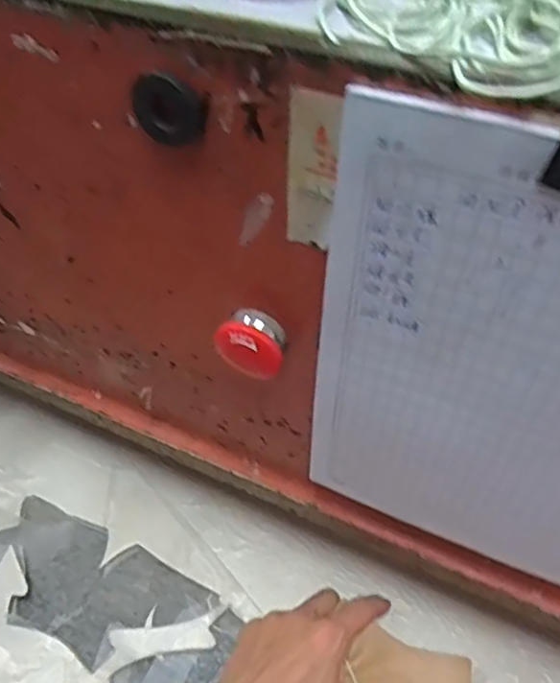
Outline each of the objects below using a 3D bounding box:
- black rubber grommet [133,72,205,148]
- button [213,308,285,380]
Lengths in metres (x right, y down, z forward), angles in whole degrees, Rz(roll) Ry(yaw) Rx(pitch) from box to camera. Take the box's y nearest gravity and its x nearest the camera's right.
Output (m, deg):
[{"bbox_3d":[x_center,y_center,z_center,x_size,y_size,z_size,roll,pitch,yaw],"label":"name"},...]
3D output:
[{"bbox_3d":[-0.046,-0.096,0.252,0.031,0.030,0.005,21,53,17],"label":"black rubber grommet"},{"bbox_3d":[-0.015,0.001,0.330,0.035,0.034,0.027,6,50,5],"label":"button"}]

